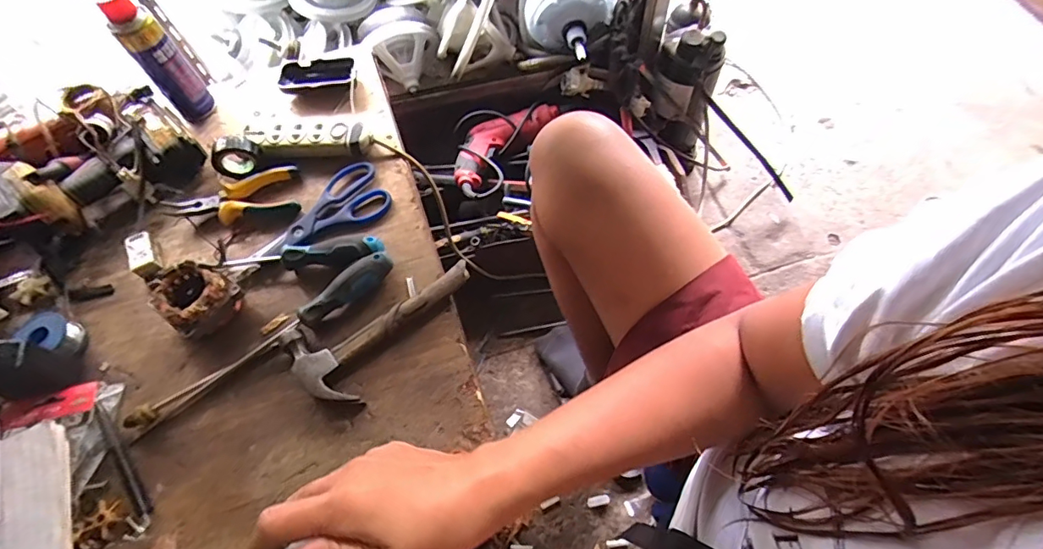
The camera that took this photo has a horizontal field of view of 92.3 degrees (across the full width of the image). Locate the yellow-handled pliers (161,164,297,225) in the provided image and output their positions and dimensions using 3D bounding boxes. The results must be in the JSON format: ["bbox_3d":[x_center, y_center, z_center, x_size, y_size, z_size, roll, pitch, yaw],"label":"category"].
[{"bbox_3d":[-0.357,-0.093,0.625,0.151,0.019,0.074,-11,62,-4],"label":"yellow-handled pliers"}]

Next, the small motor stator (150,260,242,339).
[{"bbox_3d":[-0.355,0.028,0.550,0.072,0.052,0.069,25,65,15],"label":"small motor stator"}]

